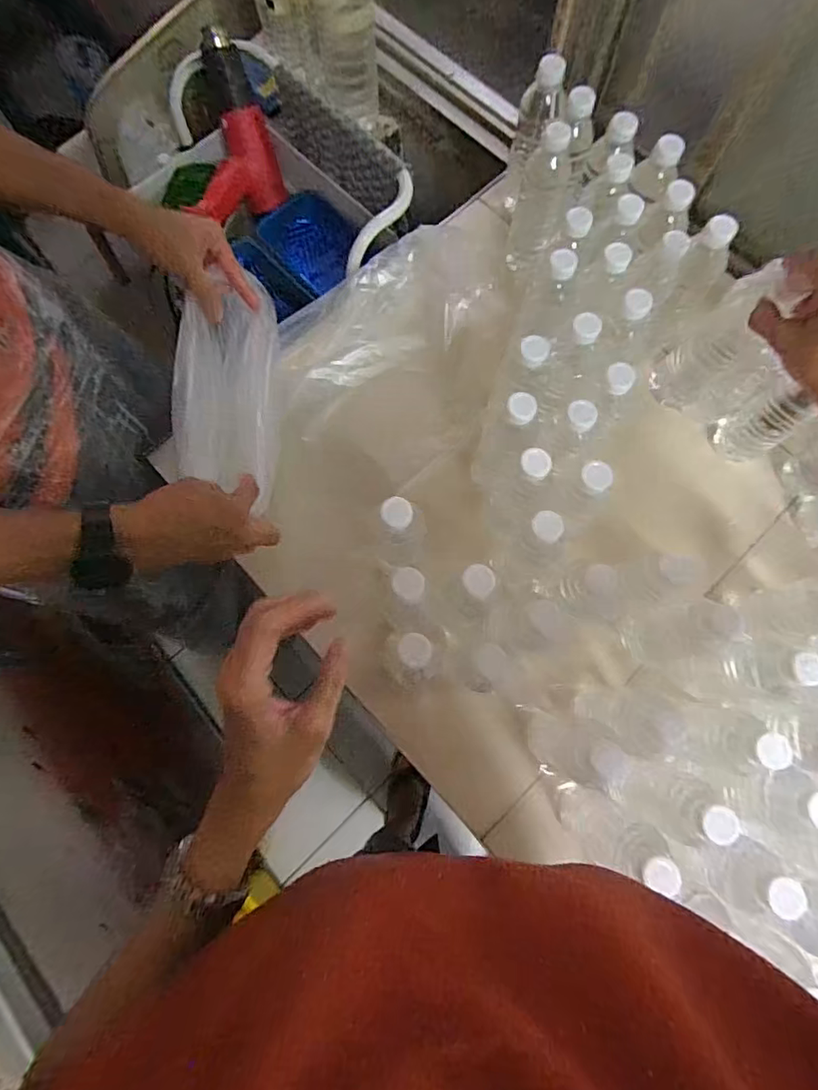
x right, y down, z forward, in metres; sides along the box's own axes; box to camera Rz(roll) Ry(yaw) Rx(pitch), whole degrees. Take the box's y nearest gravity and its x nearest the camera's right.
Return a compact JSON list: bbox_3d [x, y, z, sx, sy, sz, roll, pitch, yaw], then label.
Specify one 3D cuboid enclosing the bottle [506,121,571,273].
[{"bbox_3d":[0.160,-0.404,0.616,0.062,0.166,0.057,0,75,0],"label":"bottle"}]

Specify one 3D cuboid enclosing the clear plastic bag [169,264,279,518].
[{"bbox_3d":[-0.200,-0.168,0.563,0.107,0.034,0.270,-5,75,-1],"label":"clear plastic bag"}]

